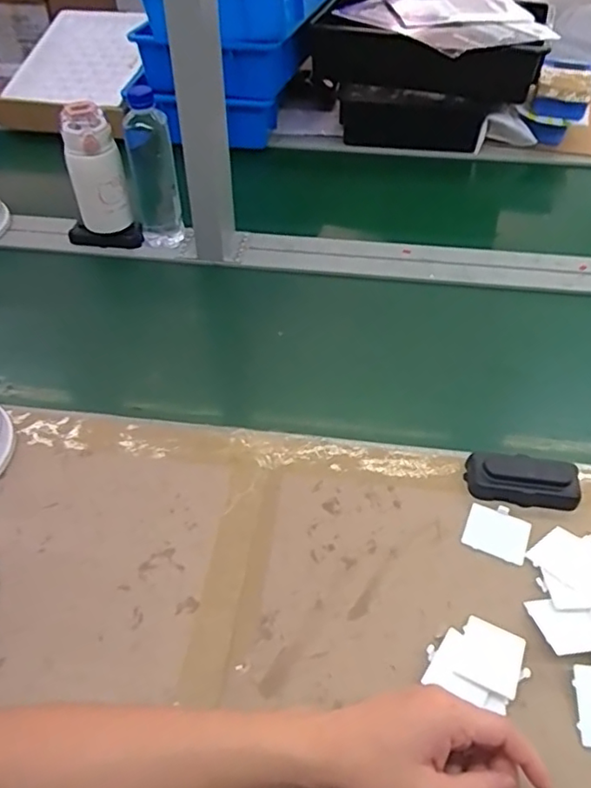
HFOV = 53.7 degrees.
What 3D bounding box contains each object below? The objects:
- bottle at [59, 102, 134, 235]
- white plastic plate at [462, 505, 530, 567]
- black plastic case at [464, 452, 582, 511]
[{"bbox_3d":[-0.276,-0.311,0.803,0.067,0.149,0.069,-20,51,-16],"label":"bottle"},{"bbox_3d":[0.192,0.130,0.554,0.057,0.005,0.051,19,51,17],"label":"white plastic plate"},{"bbox_3d":[0.227,0.085,0.580,0.106,0.027,0.045,6,48,6],"label":"black plastic case"}]

